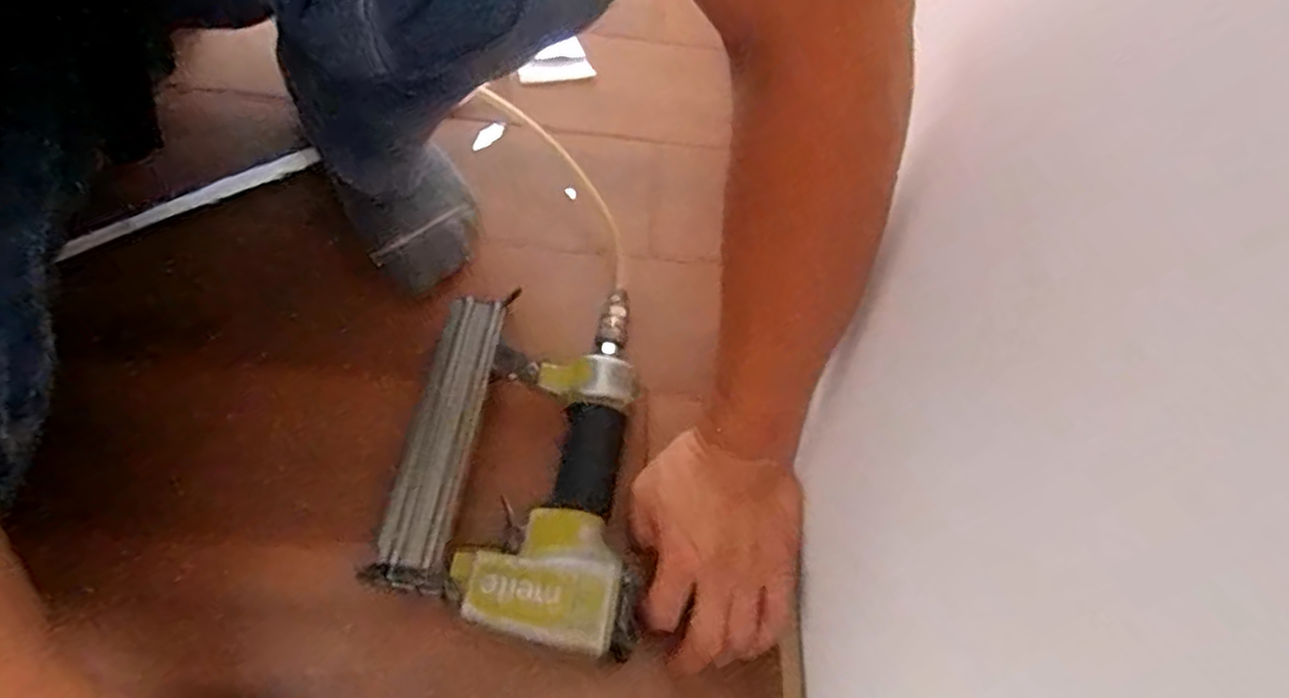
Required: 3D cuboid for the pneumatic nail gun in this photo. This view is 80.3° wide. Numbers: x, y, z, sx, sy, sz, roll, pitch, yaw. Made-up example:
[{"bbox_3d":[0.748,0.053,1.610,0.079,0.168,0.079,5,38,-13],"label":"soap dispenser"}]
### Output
[{"bbox_3d":[-0.083,0.074,0.526,0.162,0.060,0.240,9,64,-5],"label":"pneumatic nail gun"}]

